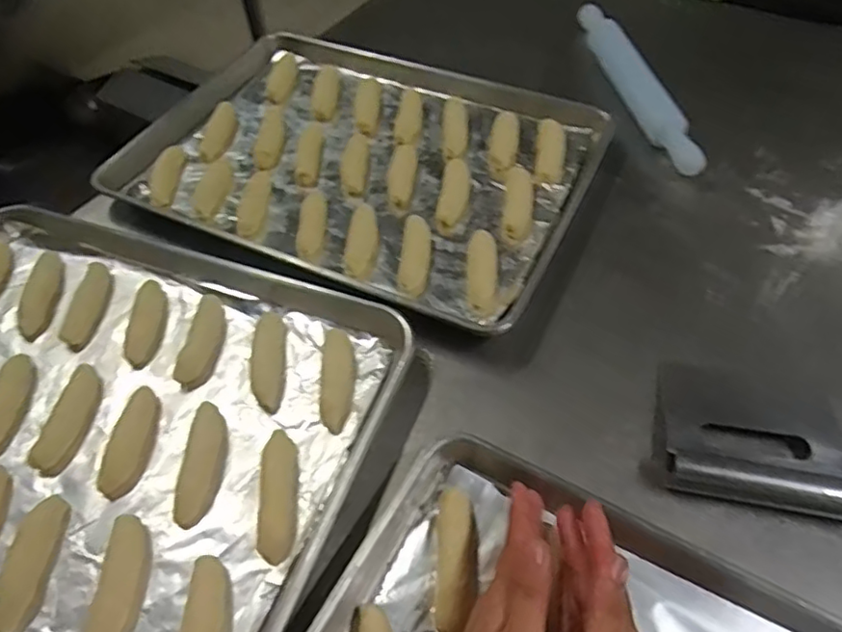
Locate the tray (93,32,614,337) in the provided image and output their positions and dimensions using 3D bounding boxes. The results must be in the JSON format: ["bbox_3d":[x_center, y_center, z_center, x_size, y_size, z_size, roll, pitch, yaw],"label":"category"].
[{"bbox_3d":[-0.057,-0.174,0.648,0.446,0.027,0.330,20,55,17],"label":"tray"}]

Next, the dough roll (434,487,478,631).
[{"bbox_3d":[0.023,0.156,0.390,0.025,0.016,0.088,1,52,3],"label":"dough roll"}]

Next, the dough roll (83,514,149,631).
[{"bbox_3d":[-0.192,0.172,0.389,0.027,0.022,0.087,0,51,2],"label":"dough roll"}]

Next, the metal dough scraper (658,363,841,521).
[{"bbox_3d":[0.240,0.081,0.436,0.123,0.028,0.115,9,52,9],"label":"metal dough scraper"}]

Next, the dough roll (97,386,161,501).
[{"bbox_3d":[-0.216,0.093,0.458,0.028,0.012,0.084,-1,51,1],"label":"dough roll"}]

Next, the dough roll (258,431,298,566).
[{"bbox_3d":[-0.099,0.122,0.424,0.022,0.011,0.089,-4,51,-1],"label":"dough roll"}]

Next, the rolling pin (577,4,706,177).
[{"bbox_3d":[0.240,-0.264,0.706,0.038,0.044,0.300,-10,52,-6],"label":"rolling pin"}]

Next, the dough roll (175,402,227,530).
[{"bbox_3d":[-0.157,0.105,0.443,0.025,0.014,0.090,0,51,2],"label":"dough roll"}]

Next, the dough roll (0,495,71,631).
[{"bbox_3d":[-0.259,0.164,0.406,0.029,0.016,0.085,1,51,3],"label":"dough roll"}]

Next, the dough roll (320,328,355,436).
[{"bbox_3d":[-0.065,0.047,0.480,0.023,0.012,0.087,-2,51,1],"label":"dough roll"}]

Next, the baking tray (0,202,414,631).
[{"bbox_3d":[-0.263,0.072,0.477,0.463,0.033,0.344,16,54,15],"label":"baking tray"}]

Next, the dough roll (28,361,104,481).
[{"bbox_3d":[-0.269,0.077,0.470,0.027,0.014,0.086,3,52,5],"label":"dough roll"}]

